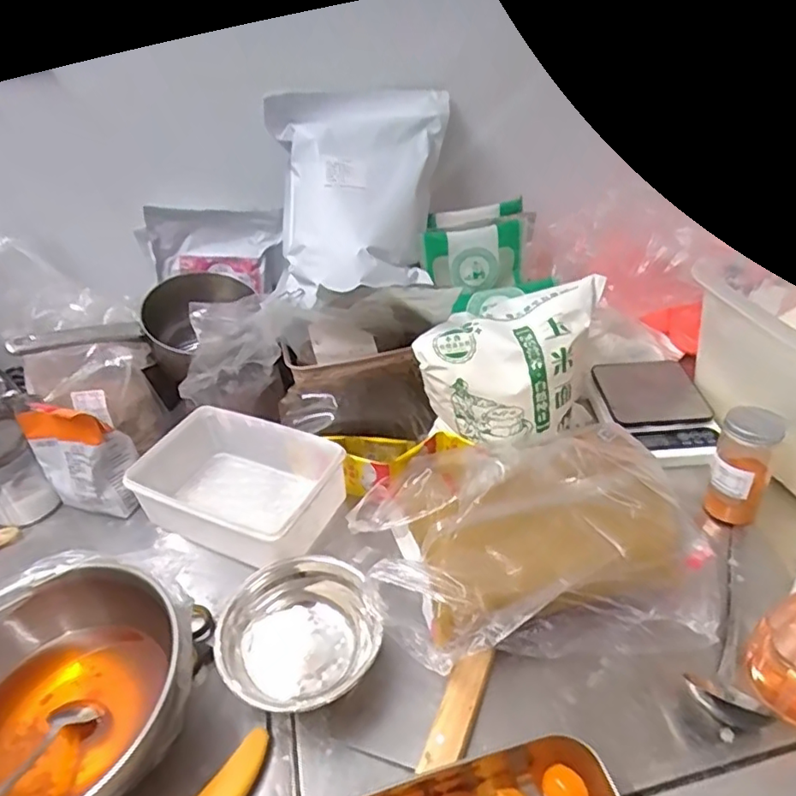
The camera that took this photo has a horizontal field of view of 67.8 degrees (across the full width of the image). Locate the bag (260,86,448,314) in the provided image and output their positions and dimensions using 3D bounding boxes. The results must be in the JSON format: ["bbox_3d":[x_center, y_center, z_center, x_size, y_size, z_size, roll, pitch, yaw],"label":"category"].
[{"bbox_3d":[-0.041,-0.252,0.727,0.210,0.199,0.144,-5,35,-3],"label":"bag"}]

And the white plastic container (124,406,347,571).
[{"bbox_3d":[-0.180,0.100,0.668,0.218,0.086,0.136,13,38,22],"label":"white plastic container"}]

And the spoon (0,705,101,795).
[{"bbox_3d":[-0.282,0.280,0.441,0.028,0.014,0.140,4,13,10],"label":"spoon"}]

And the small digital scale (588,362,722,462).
[{"bbox_3d":[0.323,0.018,0.740,0.127,0.030,0.184,-1,35,3],"label":"small digital scale"}]

